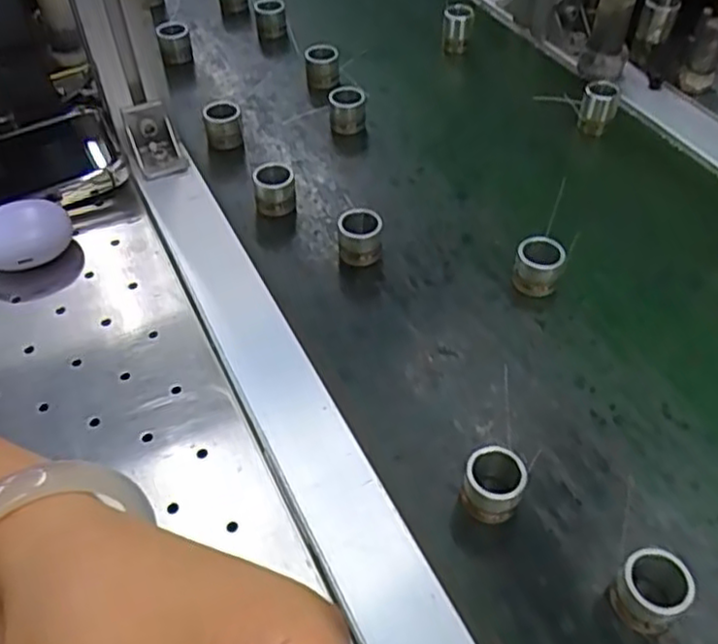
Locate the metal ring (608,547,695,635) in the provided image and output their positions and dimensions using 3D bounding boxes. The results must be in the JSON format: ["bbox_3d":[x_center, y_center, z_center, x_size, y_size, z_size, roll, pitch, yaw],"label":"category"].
[{"bbox_3d":[0.112,0.104,0.270,0.026,0.026,0.024,0,49,0],"label":"metal ring"}]

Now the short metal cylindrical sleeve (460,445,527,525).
[{"bbox_3d":[0.057,0.070,0.300,0.023,0.026,0.024,0,49,0],"label":"short metal cylindrical sleeve"}]

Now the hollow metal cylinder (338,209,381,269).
[{"bbox_3d":[0.001,-0.049,0.400,0.023,0.026,0.022,1,49,1],"label":"hollow metal cylinder"}]

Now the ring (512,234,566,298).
[{"bbox_3d":[0.098,-0.031,0.386,0.025,0.027,0.020,13,50,11],"label":"ring"}]

